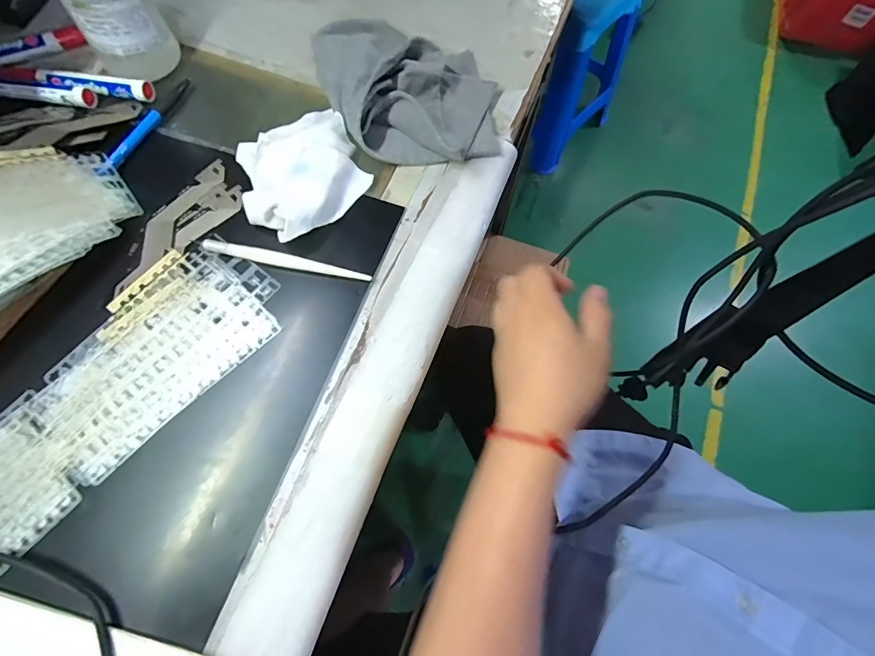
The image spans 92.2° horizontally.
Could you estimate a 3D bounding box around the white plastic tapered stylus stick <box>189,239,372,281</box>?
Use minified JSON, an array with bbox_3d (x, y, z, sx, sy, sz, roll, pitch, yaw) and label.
[{"bbox_3d":[-0.120,-0.052,0.325,0.137,0.007,0.011,13,69,3],"label":"white plastic tapered stylus stick"}]

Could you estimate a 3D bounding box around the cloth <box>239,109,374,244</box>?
[{"bbox_3d":[-0.111,-0.129,0.346,0.101,0.024,0.117,-27,73,-12],"label":"cloth"}]

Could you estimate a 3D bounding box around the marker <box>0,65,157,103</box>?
[{"bbox_3d":[-0.328,-0.220,0.374,0.147,0.013,0.017,9,69,1],"label":"marker"}]

